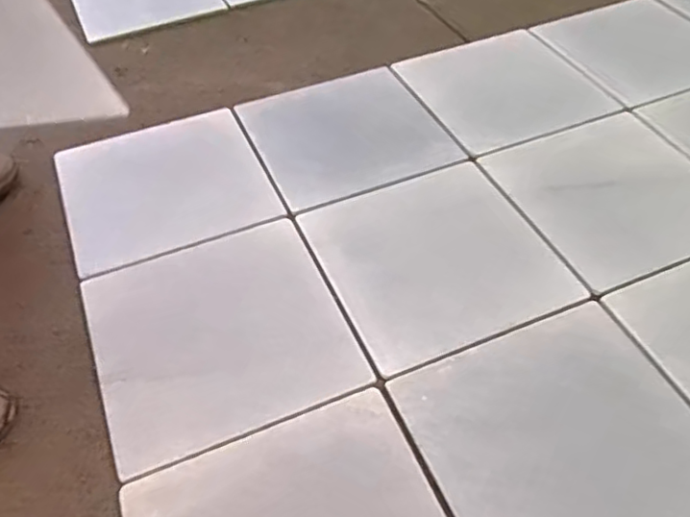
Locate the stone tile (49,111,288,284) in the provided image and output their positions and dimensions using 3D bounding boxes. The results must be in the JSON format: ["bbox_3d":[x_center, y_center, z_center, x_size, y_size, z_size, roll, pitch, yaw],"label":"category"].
[{"bbox_3d":[-0.288,-0.126,1.005,0.300,0.011,0.317,-19,49,-13],"label":"stone tile"}]

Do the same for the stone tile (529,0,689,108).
[{"bbox_3d":[0.581,-0.417,1.239,0.289,0.010,0.302,-18,49,-12],"label":"stone tile"}]

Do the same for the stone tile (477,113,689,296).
[{"bbox_3d":[0.418,-0.100,0.972,0.302,0.024,0.304,-20,49,-14],"label":"stone tile"}]

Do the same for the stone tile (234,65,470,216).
[{"bbox_3d":[0.000,-0.218,1.069,0.297,0.026,0.282,-20,49,-14],"label":"stone tile"}]

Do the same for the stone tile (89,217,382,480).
[{"bbox_3d":[-0.158,0.086,0.806,0.302,0.011,0.303,-19,49,-13],"label":"stone tile"}]

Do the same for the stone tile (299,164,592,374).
[{"bbox_3d":[0.126,-0.008,0.890,0.300,0.012,0.307,-19,49,-13],"label":"stone tile"}]

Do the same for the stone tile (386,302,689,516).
[{"bbox_3d":[0.249,0.208,0.695,0.300,0.018,0.310,-19,49,-13],"label":"stone tile"}]

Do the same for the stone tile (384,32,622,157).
[{"bbox_3d":[0.288,-0.321,1.168,0.323,0.018,0.310,-20,49,-14],"label":"stone tile"}]

